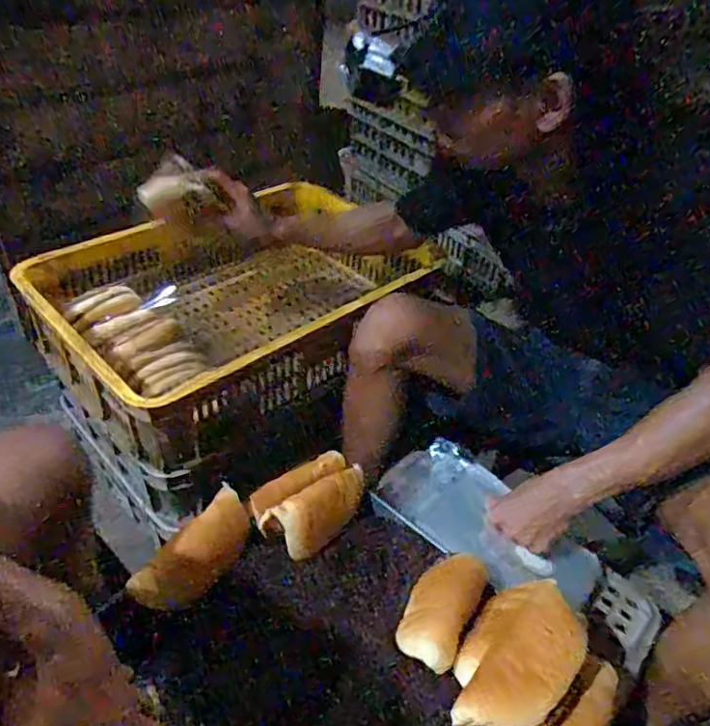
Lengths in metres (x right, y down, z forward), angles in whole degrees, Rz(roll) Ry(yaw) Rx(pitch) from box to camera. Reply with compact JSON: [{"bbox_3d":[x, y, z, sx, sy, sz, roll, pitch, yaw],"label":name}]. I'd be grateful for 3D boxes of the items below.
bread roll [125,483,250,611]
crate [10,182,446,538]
[{"bbox_3d":[-0.182,0.220,0.683,0.059,0.047,0.152,35,70,31],"label":"bread roll"},{"bbox_3d":[-0.196,-0.074,1.047,0.573,0.231,0.443,-28,50,-32],"label":"crate"}]

